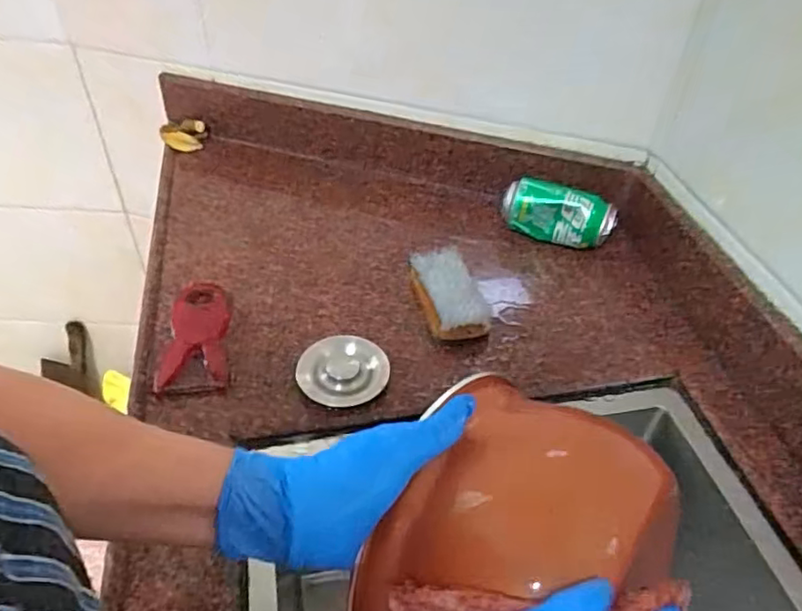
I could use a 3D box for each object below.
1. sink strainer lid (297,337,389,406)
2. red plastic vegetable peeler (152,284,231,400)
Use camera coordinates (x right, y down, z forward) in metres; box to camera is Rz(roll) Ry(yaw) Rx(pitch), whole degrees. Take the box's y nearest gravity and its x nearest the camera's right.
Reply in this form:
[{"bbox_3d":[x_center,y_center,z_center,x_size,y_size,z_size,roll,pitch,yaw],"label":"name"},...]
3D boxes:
[{"bbox_3d":[-0.055,0.057,0.569,0.085,0.021,0.080,0,44,0],"label":"sink strainer lid"},{"bbox_3d":[-0.207,0.032,0.603,0.067,0.008,0.150,-5,45,-9],"label":"red plastic vegetable peeler"}]

